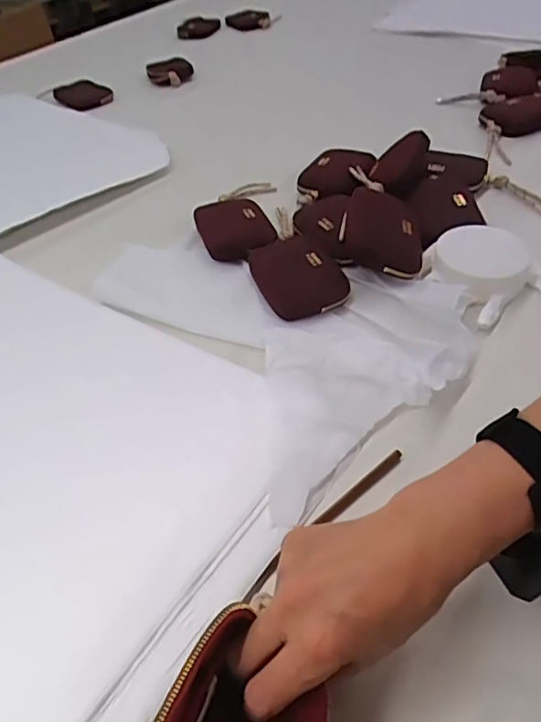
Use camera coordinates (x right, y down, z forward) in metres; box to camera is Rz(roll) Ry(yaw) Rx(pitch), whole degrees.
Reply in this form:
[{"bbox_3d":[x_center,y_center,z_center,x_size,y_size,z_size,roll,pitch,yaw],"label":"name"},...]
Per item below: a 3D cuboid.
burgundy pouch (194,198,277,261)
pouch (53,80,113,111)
[{"bbox_3d":[-0.045,-0.166,0.675,0.082,0.018,0.120,-17,46,-11],"label":"burgundy pouch"},{"bbox_3d":[-0.385,-0.547,1.137,0.089,0.020,0.120,-34,51,-26],"label":"pouch"}]

